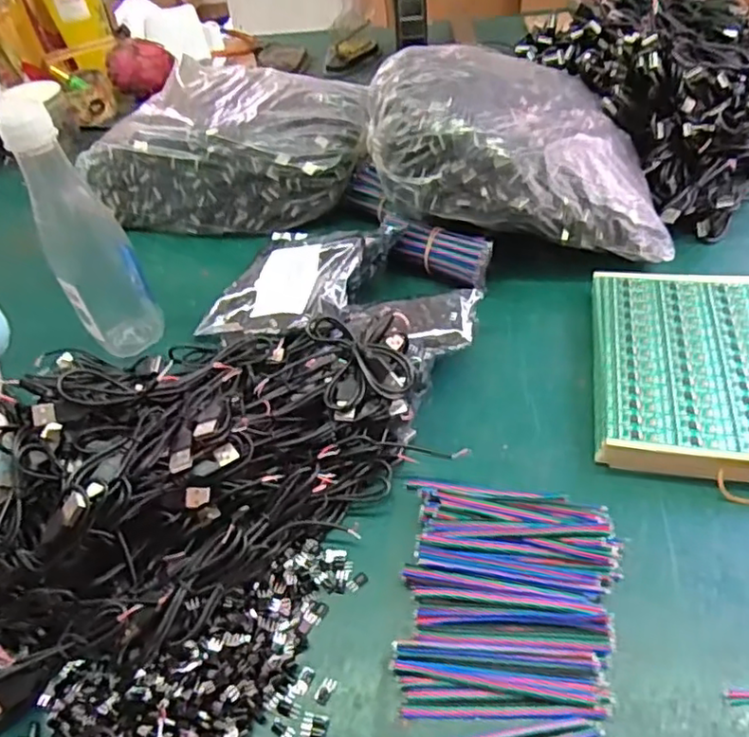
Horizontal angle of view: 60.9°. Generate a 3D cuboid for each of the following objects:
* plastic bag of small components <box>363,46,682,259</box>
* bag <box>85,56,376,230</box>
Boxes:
[{"bbox_3d":[0.115,-0.182,0.528,0.231,0.118,0.154,-2,46,8],"label":"plastic bag of small components"},{"bbox_3d":[-0.138,-0.229,0.654,0.265,0.099,0.189,8,47,16],"label":"bag"}]

